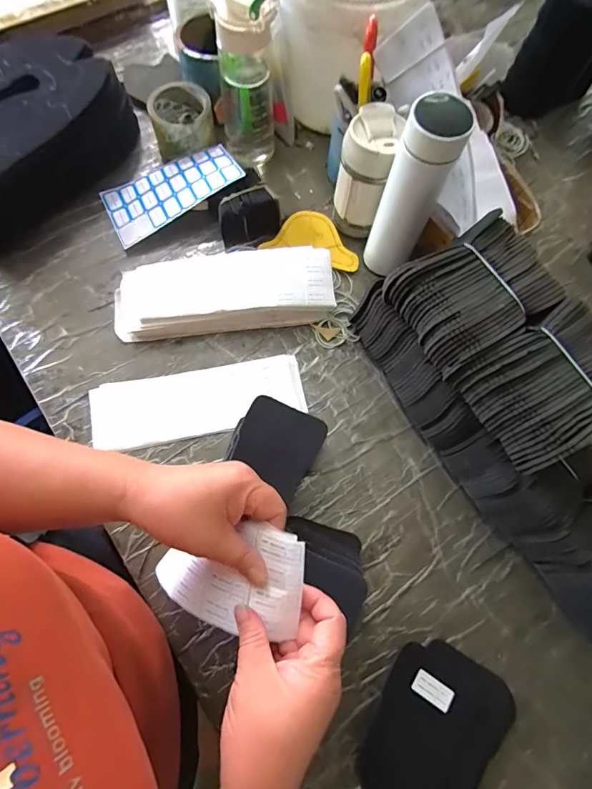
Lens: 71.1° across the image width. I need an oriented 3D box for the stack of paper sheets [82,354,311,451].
[{"bbox_3d":[-0.123,0.011,0.532,0.264,0.006,0.089,-10,73,-6],"label":"stack of paper sheets"}]

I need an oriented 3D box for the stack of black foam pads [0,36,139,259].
[{"bbox_3d":[-0.412,-0.371,0.592,0.236,0.107,0.318,39,75,9],"label":"stack of black foam pads"}]

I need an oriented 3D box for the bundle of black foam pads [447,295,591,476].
[{"bbox_3d":[0.247,-0.006,0.404,0.138,0.061,0.118,-28,76,-11],"label":"bundle of black foam pads"}]

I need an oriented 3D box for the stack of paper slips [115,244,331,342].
[{"bbox_3d":[-0.097,-0.138,0.555,0.287,0.044,0.095,-8,73,-6],"label":"stack of paper slips"}]

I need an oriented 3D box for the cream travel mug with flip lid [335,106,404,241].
[{"bbox_3d":[0.092,-0.289,0.554,0.066,0.154,0.074,25,73,5],"label":"cream travel mug with flip lid"}]

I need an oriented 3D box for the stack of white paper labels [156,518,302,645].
[{"bbox_3d":[-0.052,0.153,0.332,0.143,0.026,0.082,-19,70,26],"label":"stack of white paper labels"}]

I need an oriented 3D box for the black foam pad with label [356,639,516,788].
[{"bbox_3d":[0.139,0.341,0.418,0.118,0.020,0.154,29,73,6],"label":"black foam pad with label"}]

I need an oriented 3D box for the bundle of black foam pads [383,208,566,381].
[{"bbox_3d":[0.183,-0.106,0.434,0.144,0.056,0.120,-31,77,-12],"label":"bundle of black foam pads"}]

